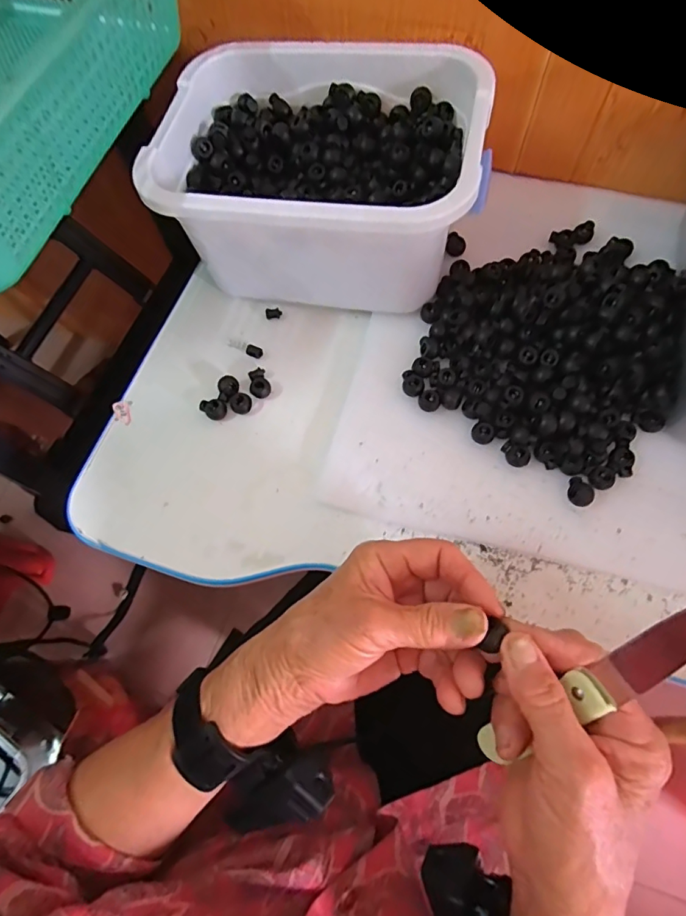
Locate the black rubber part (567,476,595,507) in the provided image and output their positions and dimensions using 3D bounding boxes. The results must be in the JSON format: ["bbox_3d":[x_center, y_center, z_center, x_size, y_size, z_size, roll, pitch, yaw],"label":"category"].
[{"bbox_3d":[0.175,0.025,0.353,0.017,0.010,0.021,19,70,10],"label":"black rubber part"}]

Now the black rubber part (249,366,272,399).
[{"bbox_3d":[-0.073,-0.065,0.412,0.017,0.009,0.026,-21,69,-6],"label":"black rubber part"}]

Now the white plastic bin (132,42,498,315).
[{"bbox_3d":[-0.018,-0.227,0.411,0.241,0.132,0.186,9,69,6],"label":"white plastic bin"}]

